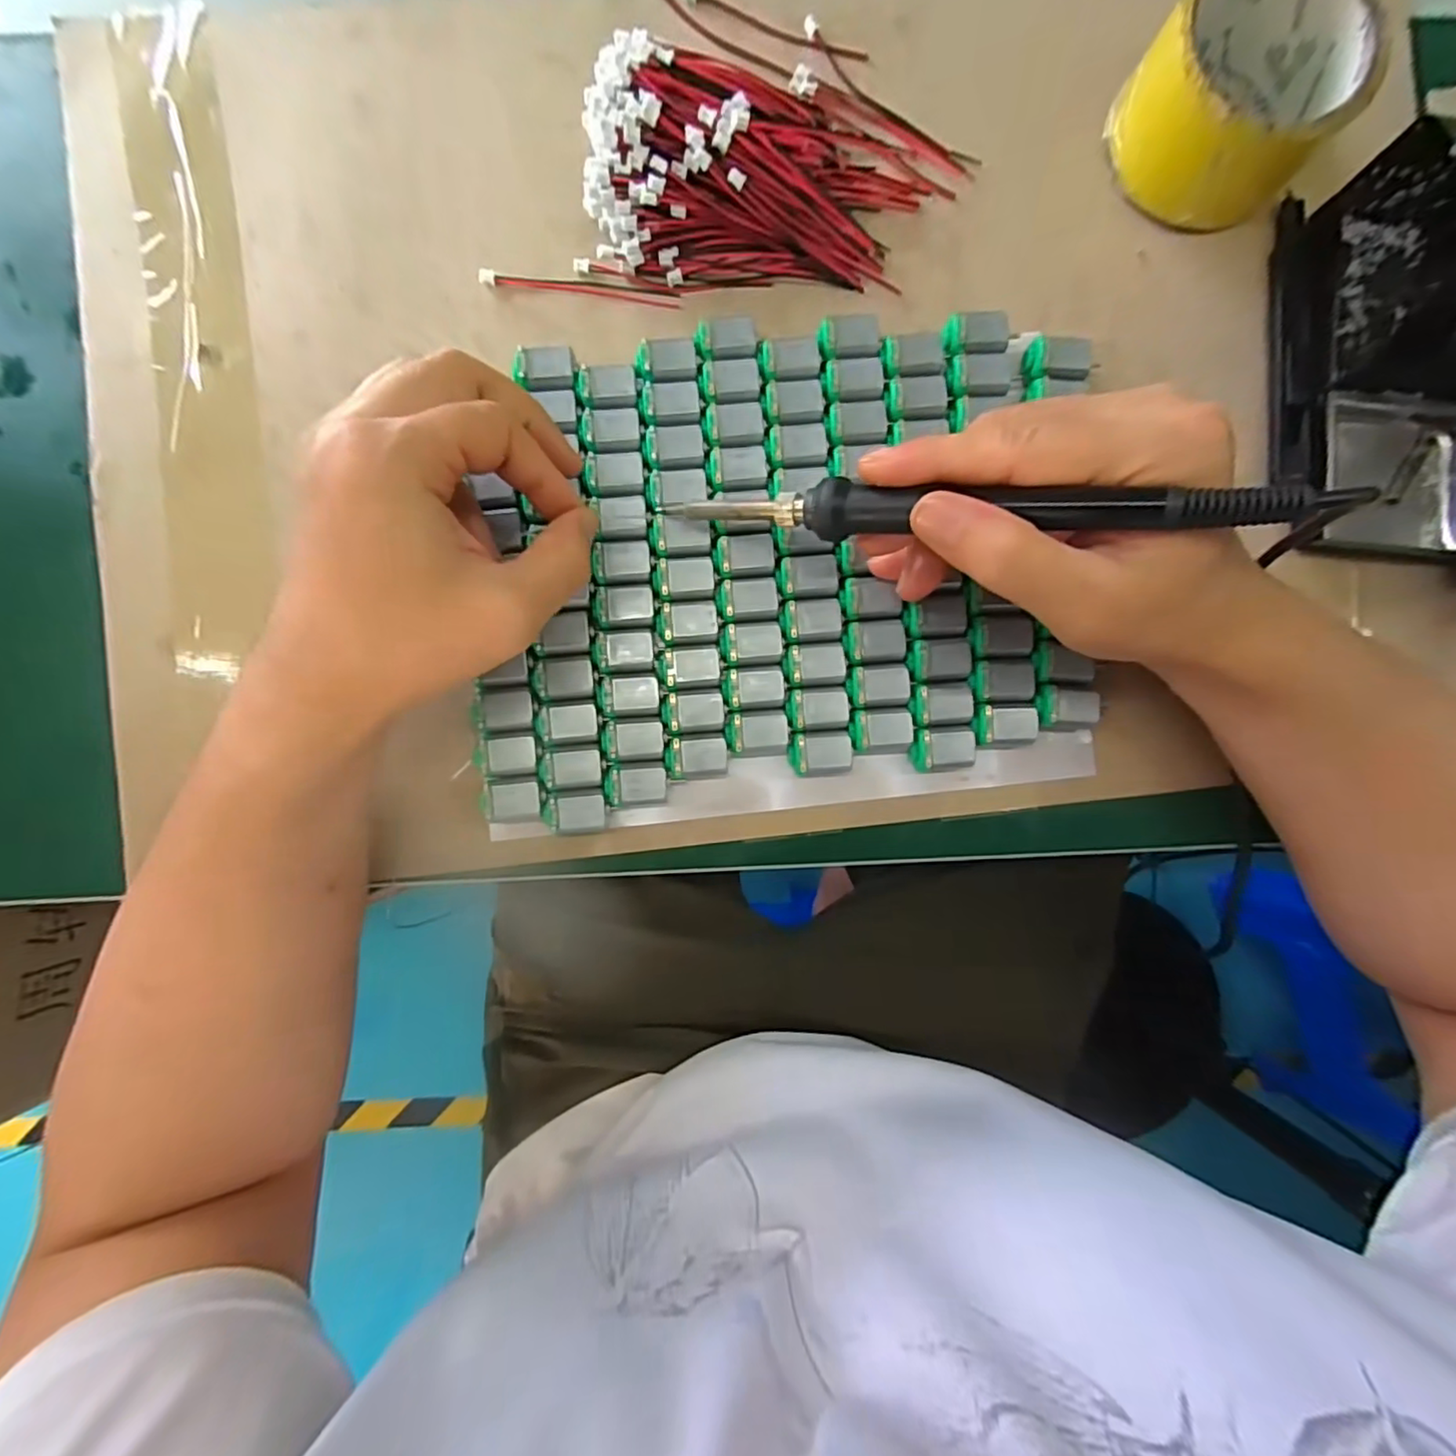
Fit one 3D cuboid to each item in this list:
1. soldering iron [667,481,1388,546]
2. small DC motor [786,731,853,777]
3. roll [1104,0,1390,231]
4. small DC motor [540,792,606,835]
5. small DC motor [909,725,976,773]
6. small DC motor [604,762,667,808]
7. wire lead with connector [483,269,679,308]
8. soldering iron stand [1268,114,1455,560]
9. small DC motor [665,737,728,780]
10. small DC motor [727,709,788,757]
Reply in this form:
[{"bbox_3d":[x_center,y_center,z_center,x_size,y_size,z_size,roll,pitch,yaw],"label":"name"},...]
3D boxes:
[{"bbox_3d":[0.072,-0.074,0.209,0.207,0.016,0.016,8,89,26],"label":"soldering iron"},{"bbox_3d":[0.040,0.011,0.276,0.027,0.014,0.018,-3,89,0],"label":"small DC motor"},{"bbox_3d":[0.222,-0.275,0.269,0.081,0.044,0.088,0,89,0],"label":"roll"},{"bbox_3d":[-0.066,0.037,0.274,0.026,0.018,0.017,-1,89,0],"label":"small DC motor"},{"bbox_3d":[0.094,0.009,0.276,0.028,0.014,0.019,-4,89,0],"label":"small DC motor"},{"bbox_3d":[-0.040,0.025,0.274,0.026,0.015,0.018,-5,89,0],"label":"small DC motor"},{"bbox_3d":[-0.068,-0.204,0.287,0.090,0.009,0.008,5,89,0],"label":"wire lead with connector"},{"bbox_3d":[0.296,-0.161,0.254,0.092,0.069,0.160,4,89,0],"label":"soldering iron stand"},{"bbox_3d":[-0.014,0.014,0.274,0.026,0.014,0.018,-3,89,0],"label":"small DC motor"},{"bbox_3d":[0.013,0.003,0.275,0.027,0.012,0.020,-3,89,0],"label":"small DC motor"}]

